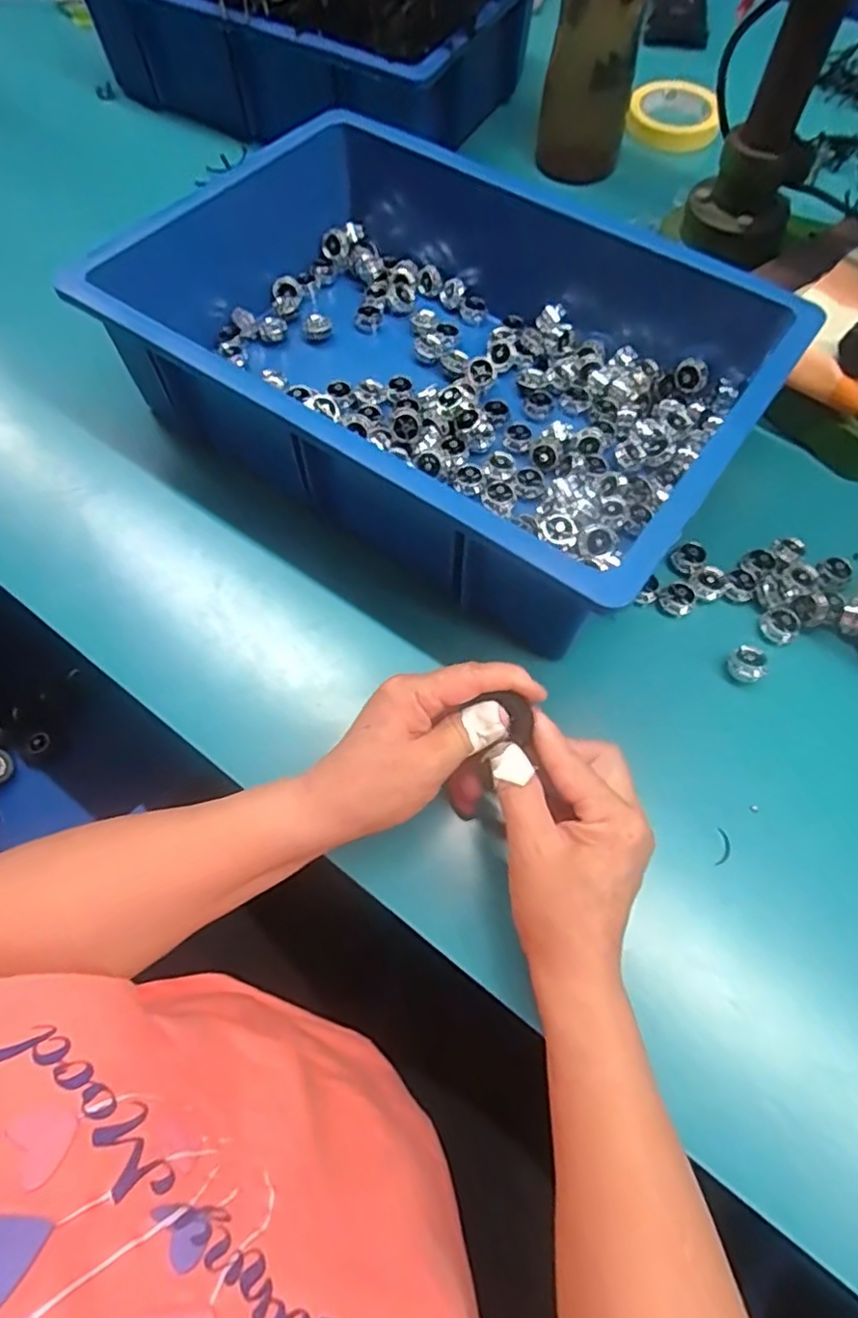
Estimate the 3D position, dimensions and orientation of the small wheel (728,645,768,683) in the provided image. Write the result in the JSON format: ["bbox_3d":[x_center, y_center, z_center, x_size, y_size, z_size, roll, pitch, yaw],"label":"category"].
[{"bbox_3d":[0.212,0.003,0.430,0.022,0.017,0.024,-1,64,1],"label":"small wheel"}]

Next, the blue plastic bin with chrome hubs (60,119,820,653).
[{"bbox_3d":[0.016,-0.236,0.493,0.450,0.120,0.334,34,70,16],"label":"blue plastic bin with chrome hubs"}]

